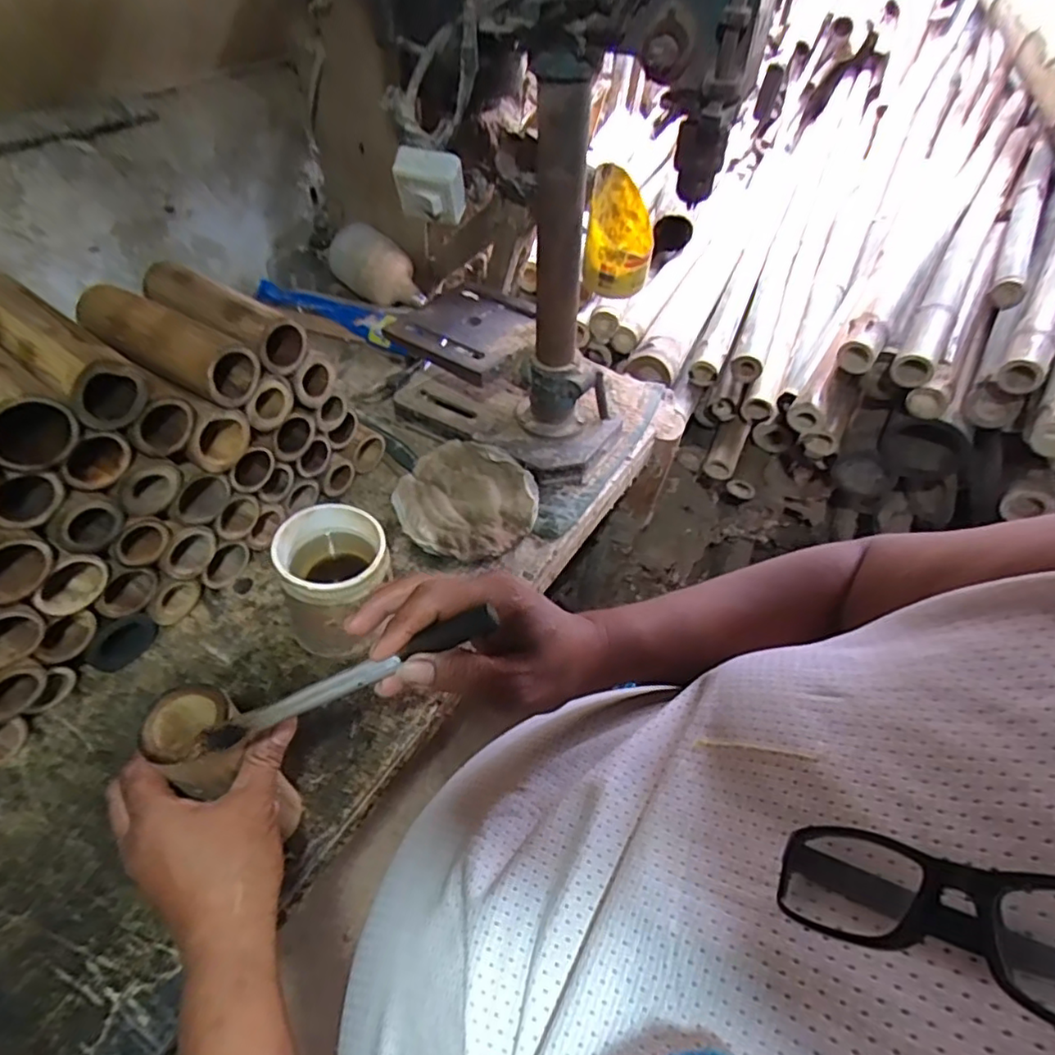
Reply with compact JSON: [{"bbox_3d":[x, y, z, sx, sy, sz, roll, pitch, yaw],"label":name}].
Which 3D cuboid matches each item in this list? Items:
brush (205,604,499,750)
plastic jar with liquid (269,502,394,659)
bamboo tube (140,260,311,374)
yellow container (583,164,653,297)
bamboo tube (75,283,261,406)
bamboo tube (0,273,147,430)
[{"bbox_3d":[-0.101,0.085,0.336,0.182,0.014,0.012,-25,52,10],"label":"brush"},{"bbox_3d":[-0.177,0.048,0.577,0.093,0.101,0.094,3,50,-3],"label":"plastic jar with liquid"},{"bbox_3d":[-0.293,-0.204,0.585,0.178,0.051,0.054,28,53,17],"label":"bamboo tube"},{"bbox_3d":[0.127,-0.397,0.838,0.089,0.131,0.099,9,50,2],"label":"yellow container"},{"bbox_3d":[-0.323,-0.167,0.545,0.182,0.052,0.057,28,53,17],"label":"bamboo tube"},{"bbox_3d":[-0.366,-0.140,0.468,0.178,0.051,0.050,33,55,21],"label":"bamboo tube"}]

